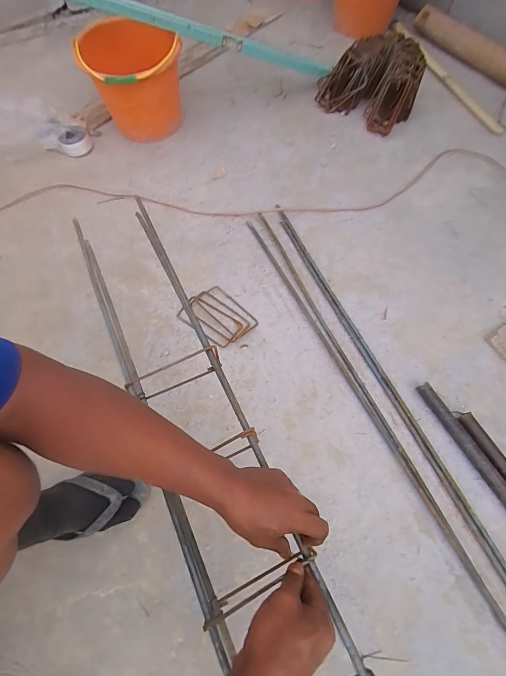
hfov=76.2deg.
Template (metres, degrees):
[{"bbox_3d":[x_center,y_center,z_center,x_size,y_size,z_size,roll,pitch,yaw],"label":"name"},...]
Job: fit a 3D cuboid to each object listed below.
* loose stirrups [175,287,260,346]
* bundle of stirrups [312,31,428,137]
[{"bbox_3d":[-0.084,-0.050,0.753,0.164,0.011,0.122,41,72,17],"label":"loose stirrups"},{"bbox_3d":[0.369,-0.809,1.016,0.297,0.169,0.180,26,68,12],"label":"bundle of stirrups"}]

